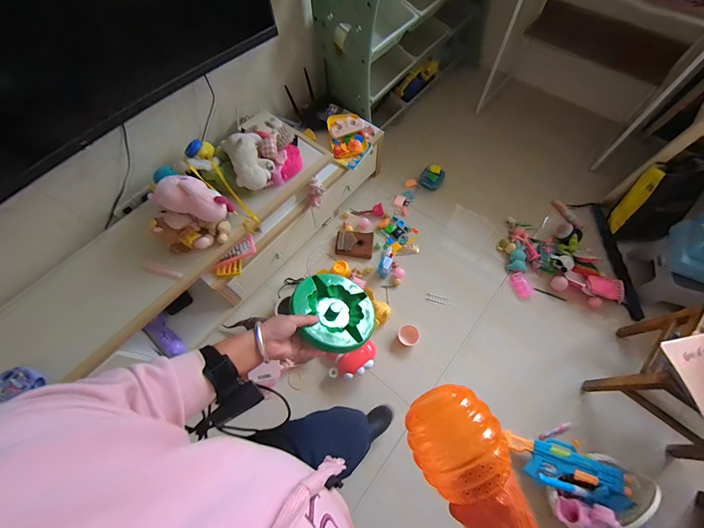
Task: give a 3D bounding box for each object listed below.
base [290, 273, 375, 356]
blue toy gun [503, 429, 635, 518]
[{"bbox_3d":[-0.033,0.084,0.573,0.153,0.024,0.151,16,43,-16],"label":"base"},{"bbox_3d":[0.713,0.680,1.034,0.364,0.069,0.151,7,72,29],"label":"blue toy gun"}]

